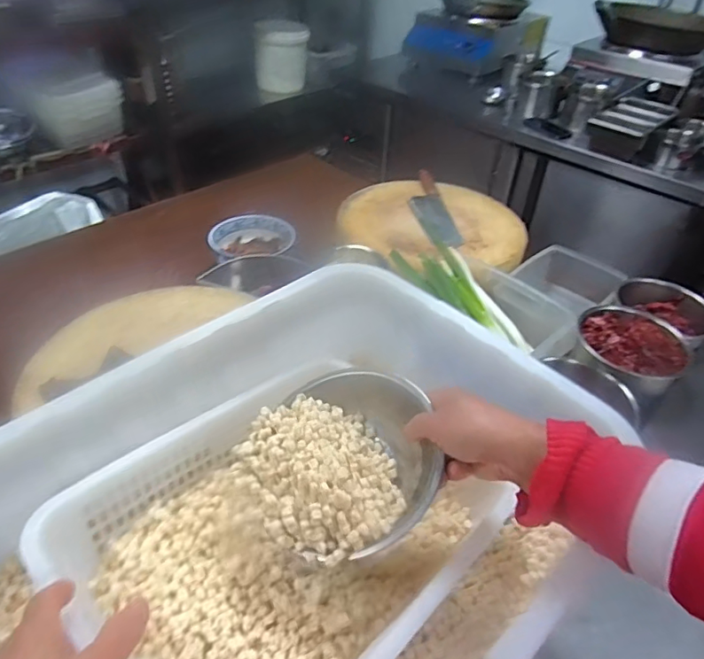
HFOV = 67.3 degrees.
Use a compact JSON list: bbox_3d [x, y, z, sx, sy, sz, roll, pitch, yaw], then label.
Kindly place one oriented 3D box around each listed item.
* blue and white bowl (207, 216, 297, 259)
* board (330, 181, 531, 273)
[{"bbox_3d":[-0.206,-0.183,1.104,0.178,0.050,0.176,3,40,-2],"label":"blue and white bowl"},{"bbox_3d":[0.171,-0.242,1.149,0.395,0.044,0.369,3,40,-2],"label":"board"}]

